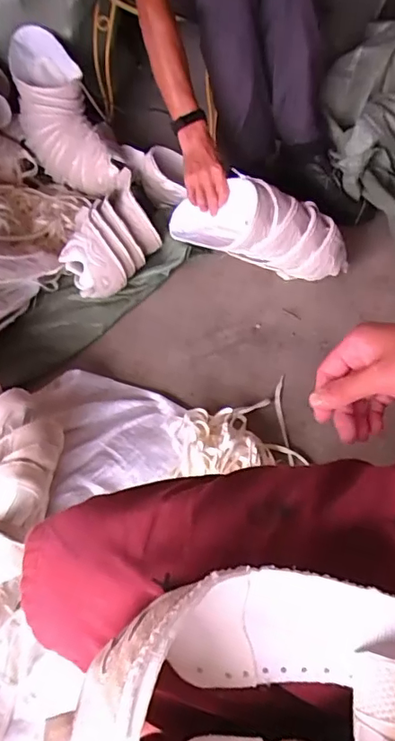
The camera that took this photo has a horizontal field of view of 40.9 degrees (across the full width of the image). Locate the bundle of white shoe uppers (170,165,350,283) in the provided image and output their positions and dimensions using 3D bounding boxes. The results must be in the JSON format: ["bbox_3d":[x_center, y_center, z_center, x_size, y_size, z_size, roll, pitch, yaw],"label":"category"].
[{"bbox_3d":[0.127,-0.297,1.123,0.376,0.189,0.120,6,57,6],"label":"bundle of white shoe uppers"}]

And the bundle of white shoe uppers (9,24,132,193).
[{"bbox_3d":[-0.344,-0.650,1.308,0.191,0.156,0.490,-23,78,-13],"label":"bundle of white shoe uppers"}]

